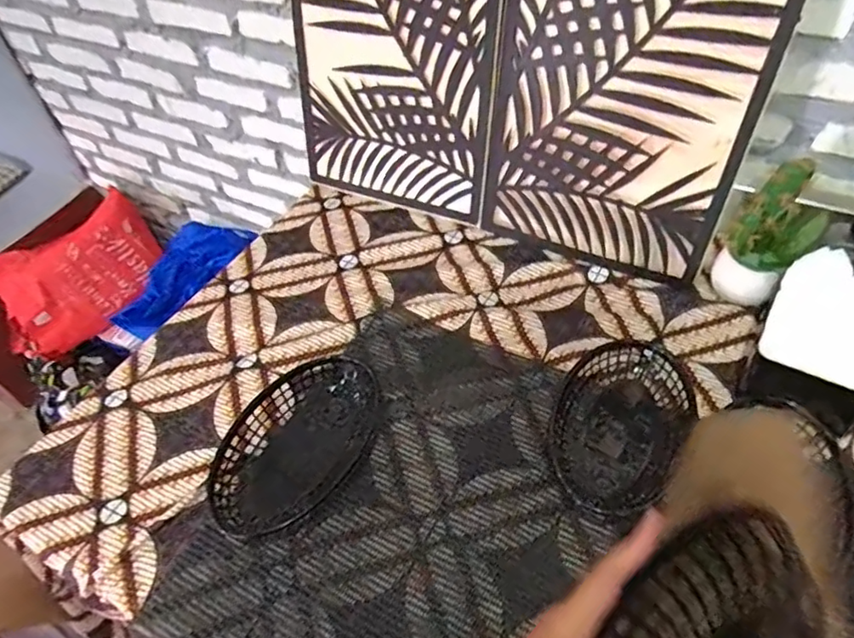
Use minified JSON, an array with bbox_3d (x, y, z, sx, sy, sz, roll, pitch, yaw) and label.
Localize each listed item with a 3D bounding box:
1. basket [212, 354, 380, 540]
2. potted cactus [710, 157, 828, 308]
[{"bbox_3d":[-0.131,0.126,0.596,0.118,0.040,0.203,19,53,21],"label":"basket"},{"bbox_3d":[0.389,-0.095,0.643,0.083,0.164,0.069,27,57,26],"label":"potted cactus"}]

